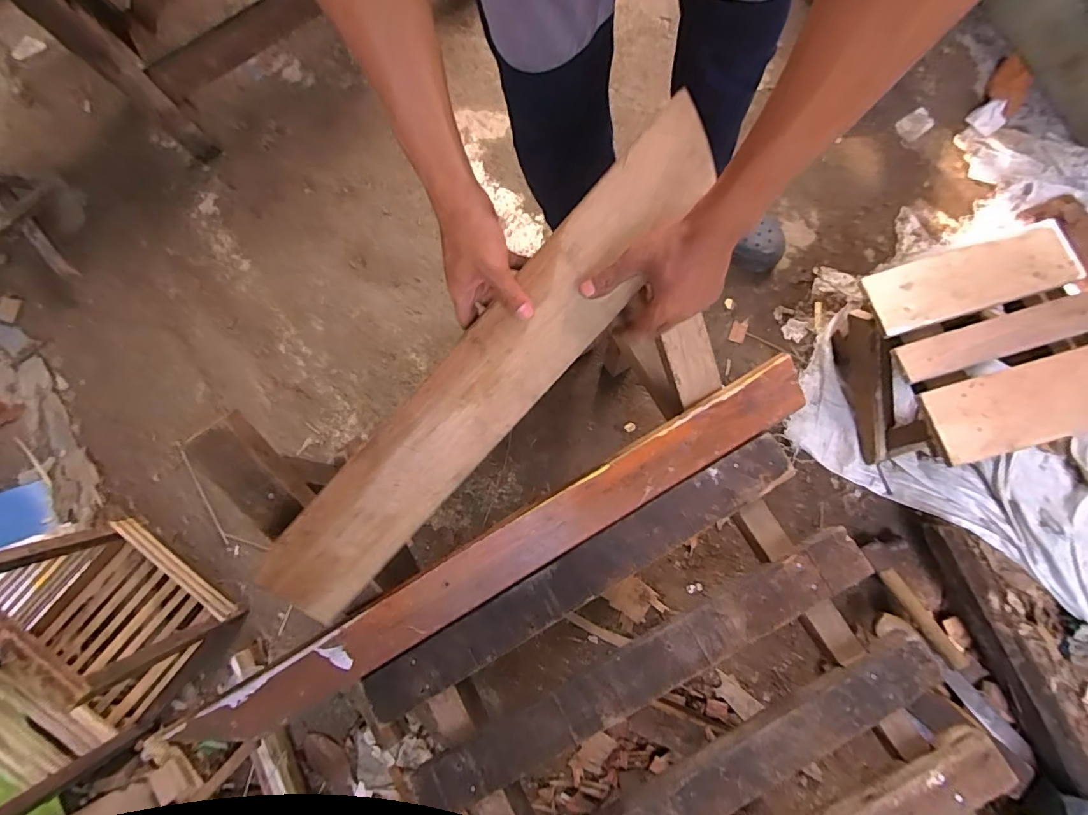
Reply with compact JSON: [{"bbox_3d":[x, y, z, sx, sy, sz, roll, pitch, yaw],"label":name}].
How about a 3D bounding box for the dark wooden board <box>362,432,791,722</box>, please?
[{"bbox_3d":[0.050,0.213,0.633,0.598,0.018,0.063,-31,78,-1],"label":"dark wooden board"}]

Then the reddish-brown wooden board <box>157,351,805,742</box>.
[{"bbox_3d":[-0.040,0.181,0.622,0.838,0.013,0.084,-31,110,-3],"label":"reddish-brown wooden board"}]

